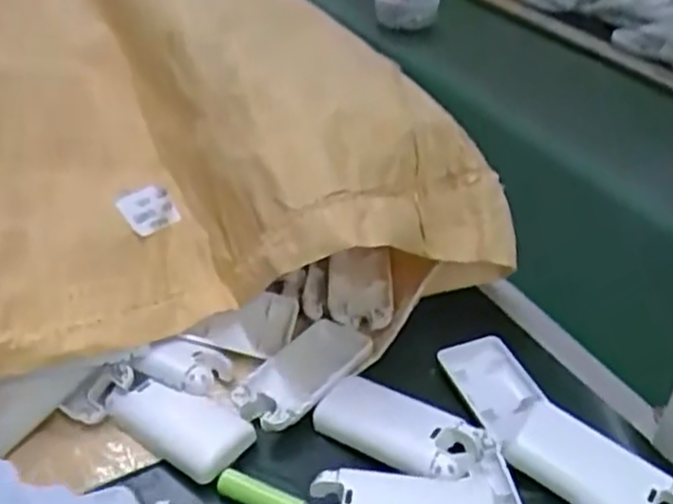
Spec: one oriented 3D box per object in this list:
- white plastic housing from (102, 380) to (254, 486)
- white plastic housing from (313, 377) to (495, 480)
[{"bbox_3d":[-0.093,0.100,0.418,0.087,0.011,0.042,21,57,27],"label":"white plastic housing"},{"bbox_3d":[0.035,0.102,0.409,0.094,0.019,0.046,20,42,26],"label":"white plastic housing"}]

